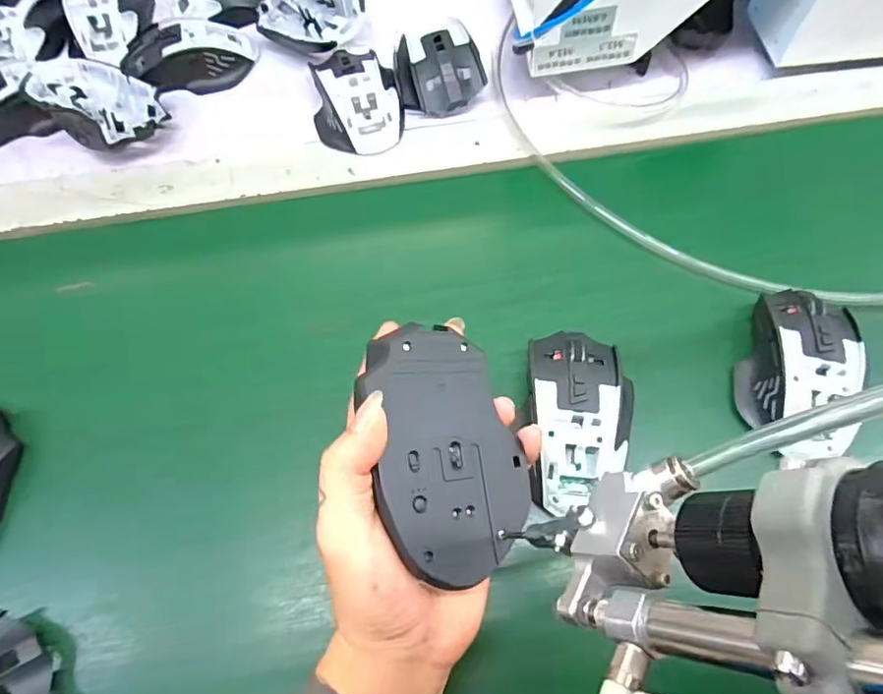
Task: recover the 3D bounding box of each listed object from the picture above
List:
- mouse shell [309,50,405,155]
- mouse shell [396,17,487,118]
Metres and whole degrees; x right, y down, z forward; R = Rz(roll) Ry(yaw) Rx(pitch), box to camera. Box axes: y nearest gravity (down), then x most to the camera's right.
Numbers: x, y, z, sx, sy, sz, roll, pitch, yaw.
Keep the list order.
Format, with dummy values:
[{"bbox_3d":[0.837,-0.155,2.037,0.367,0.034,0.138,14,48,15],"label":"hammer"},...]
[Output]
[{"bbox_3d":[-0.070,-0.205,0.458,0.072,0.035,0.088,-11,65,-4],"label":"mouse shell"},{"bbox_3d":[-0.002,-0.237,0.467,0.073,0.038,0.089,-7,66,-2],"label":"mouse shell"}]

